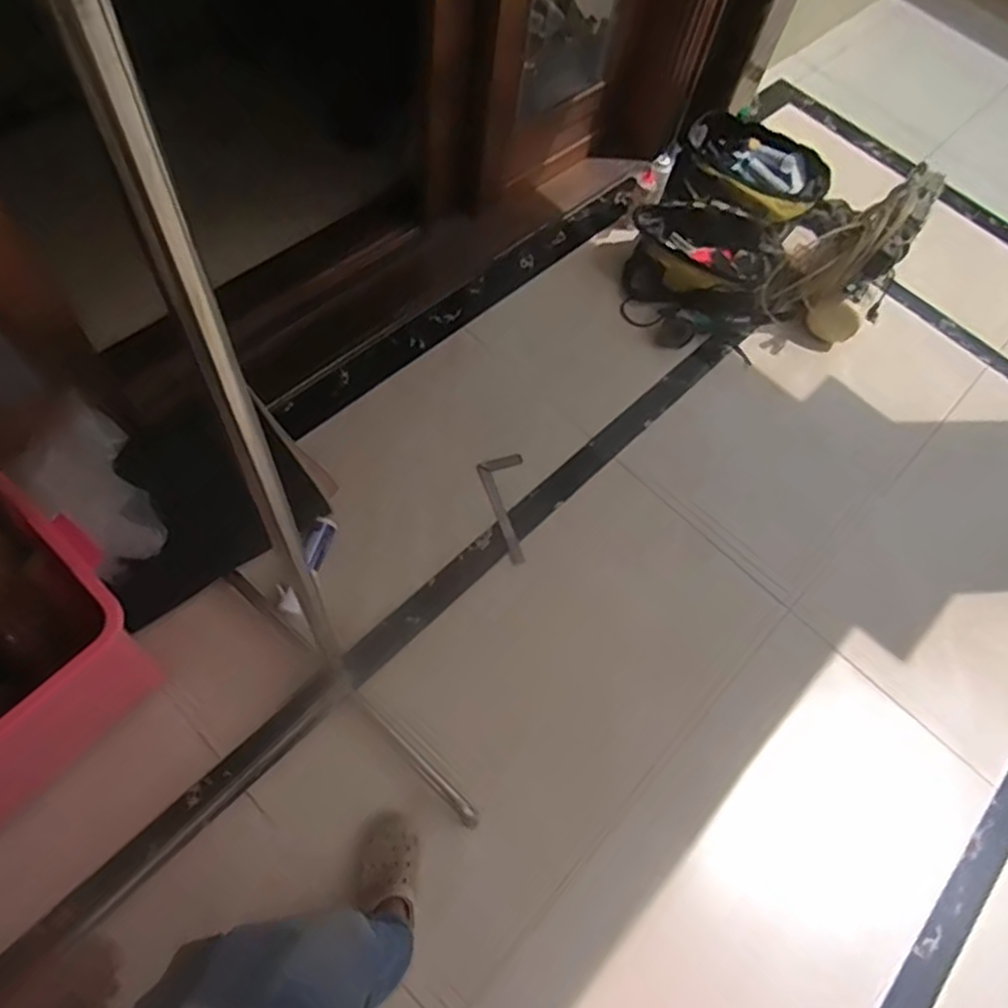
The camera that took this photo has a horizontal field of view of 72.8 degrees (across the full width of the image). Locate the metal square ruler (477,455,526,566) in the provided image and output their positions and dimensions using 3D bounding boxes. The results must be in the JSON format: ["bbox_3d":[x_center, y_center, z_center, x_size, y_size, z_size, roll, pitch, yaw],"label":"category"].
[{"bbox_3d":[0.031,0.007,1.839,0.122,0.015,0.312,-12,68,-16],"label":"metal square ruler"}]

